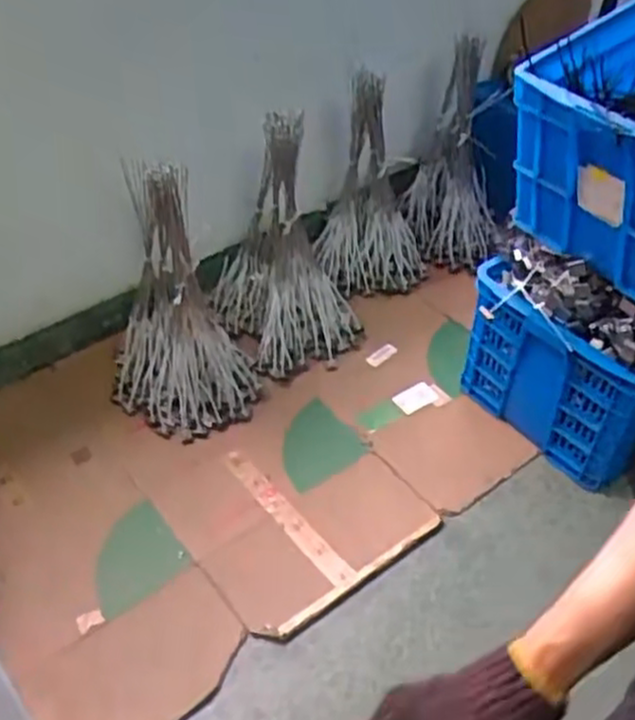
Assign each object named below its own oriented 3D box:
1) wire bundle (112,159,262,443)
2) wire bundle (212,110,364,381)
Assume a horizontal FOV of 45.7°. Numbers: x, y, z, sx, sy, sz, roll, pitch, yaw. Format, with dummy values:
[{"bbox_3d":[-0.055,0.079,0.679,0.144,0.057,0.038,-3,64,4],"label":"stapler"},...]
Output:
[{"bbox_3d":[-0.310,-0.139,1.637,0.324,0.574,0.326,-13,46,-13],"label":"wire bundle"},{"bbox_3d":[-0.069,-0.283,1.783,0.283,0.557,0.313,-22,49,-21],"label":"wire bundle"}]

